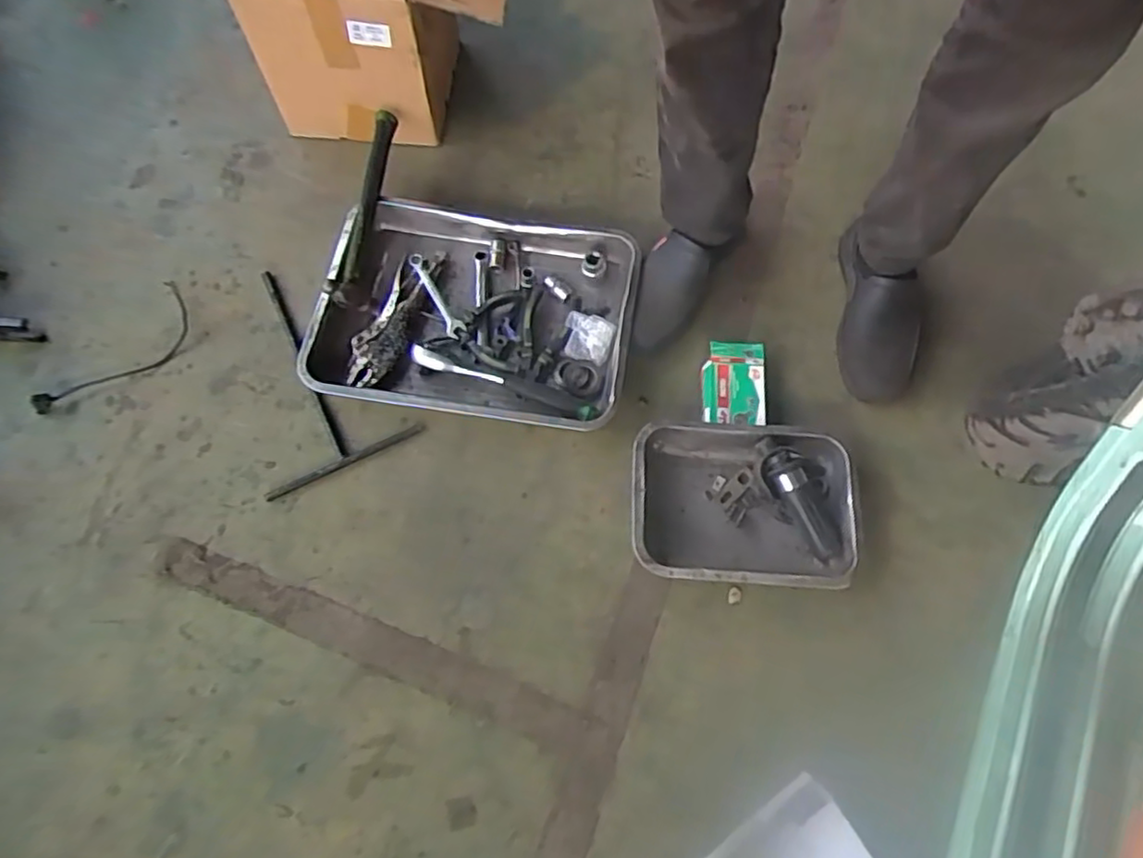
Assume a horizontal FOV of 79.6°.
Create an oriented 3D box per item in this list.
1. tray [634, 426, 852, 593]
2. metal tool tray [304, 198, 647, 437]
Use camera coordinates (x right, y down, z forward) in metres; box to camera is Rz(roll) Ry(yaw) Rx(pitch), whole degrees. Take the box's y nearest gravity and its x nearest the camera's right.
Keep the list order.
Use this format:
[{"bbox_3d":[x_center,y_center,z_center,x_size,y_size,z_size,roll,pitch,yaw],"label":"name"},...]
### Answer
[{"bbox_3d":[0.195,0.087,0.797,0.249,0.054,0.186,3,68,0],"label":"tray"},{"bbox_3d":[-0.121,-0.154,0.894,0.397,0.053,0.298,7,68,2],"label":"metal tool tray"}]

